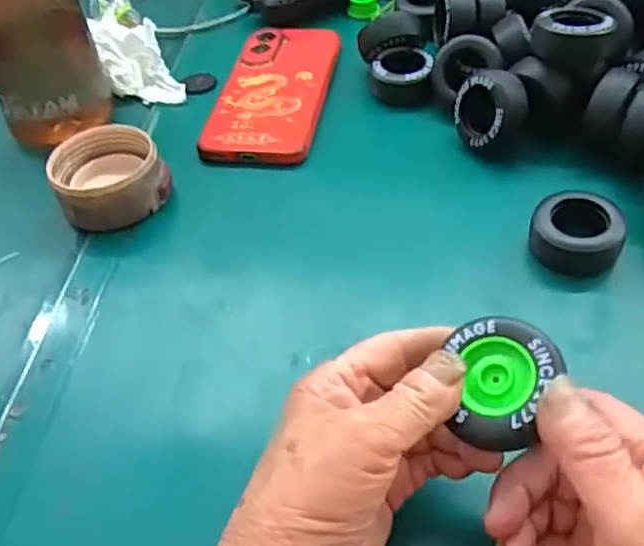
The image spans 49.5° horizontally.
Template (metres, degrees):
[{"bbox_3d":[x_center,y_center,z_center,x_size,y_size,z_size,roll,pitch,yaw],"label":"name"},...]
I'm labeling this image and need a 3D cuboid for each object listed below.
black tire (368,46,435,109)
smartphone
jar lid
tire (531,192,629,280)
[{"bbox_3d":[0.058,-0.142,0.509,0.044,0.025,0.042,3,48,8],"label":"black tire"},{"bbox_3d":[-0.034,-0.138,0.522,0.076,0.015,0.170,5,48,9],"label":"smartphone"},{"bbox_3d":[-0.134,-0.059,0.445,0.067,0.042,0.059,-26,51,-18],"label":"jar lid"},{"bbox_3d":[0.141,-0.021,0.388,0.048,0.025,0.044,18,52,20],"label":"tire"}]

